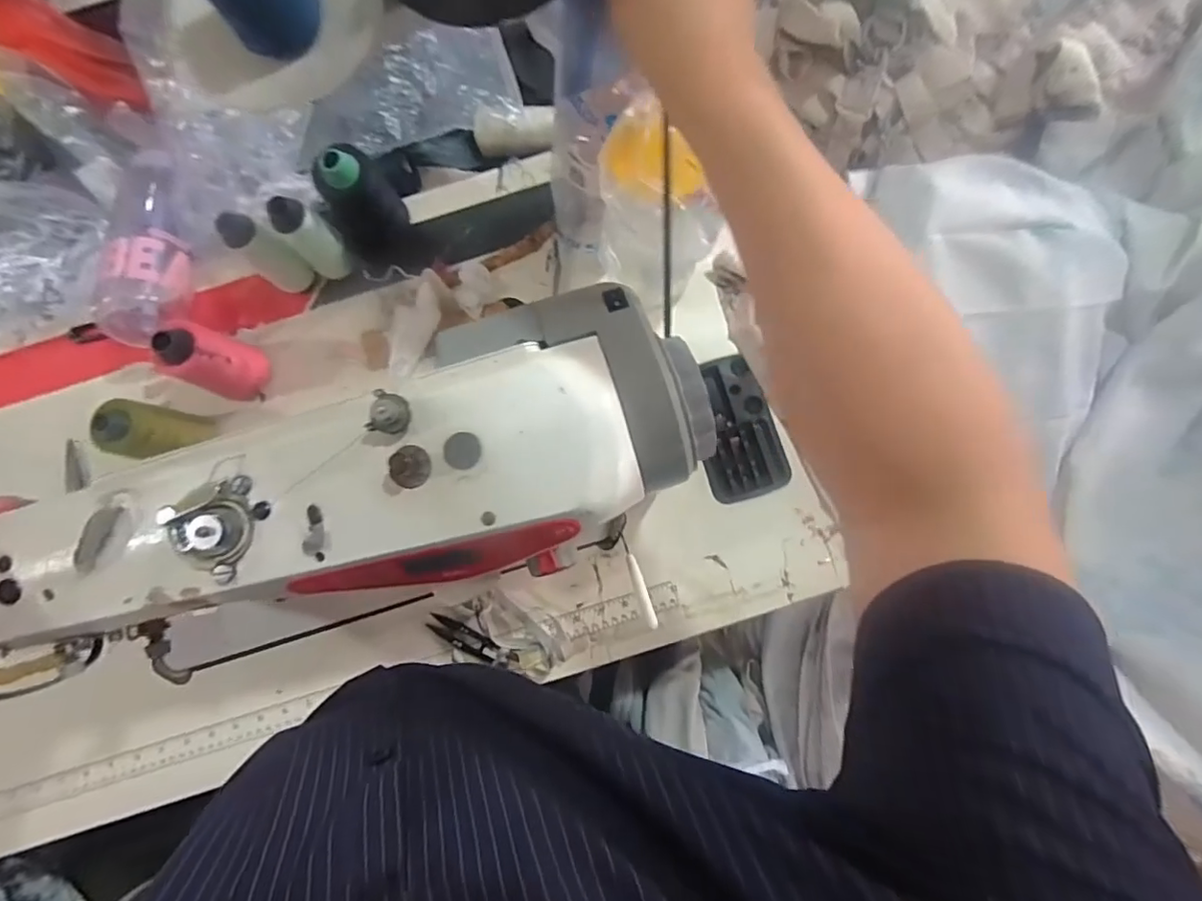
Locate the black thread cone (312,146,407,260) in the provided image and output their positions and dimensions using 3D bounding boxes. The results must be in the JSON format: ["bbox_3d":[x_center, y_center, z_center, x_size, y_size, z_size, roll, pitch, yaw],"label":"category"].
[{"bbox_3d":[-0.245,-0.251,0.568,0.072,0.119,0.054,-38,63,-1],"label":"black thread cone"}]

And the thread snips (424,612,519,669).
[{"bbox_3d":[-0.127,0.189,0.558,0.095,0.014,0.023,23,86,5],"label":"thread snips"}]

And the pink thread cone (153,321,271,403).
[{"bbox_3d":[-0.370,-0.084,0.551,0.048,0.109,0.055,26,84,5],"label":"pink thread cone"}]

